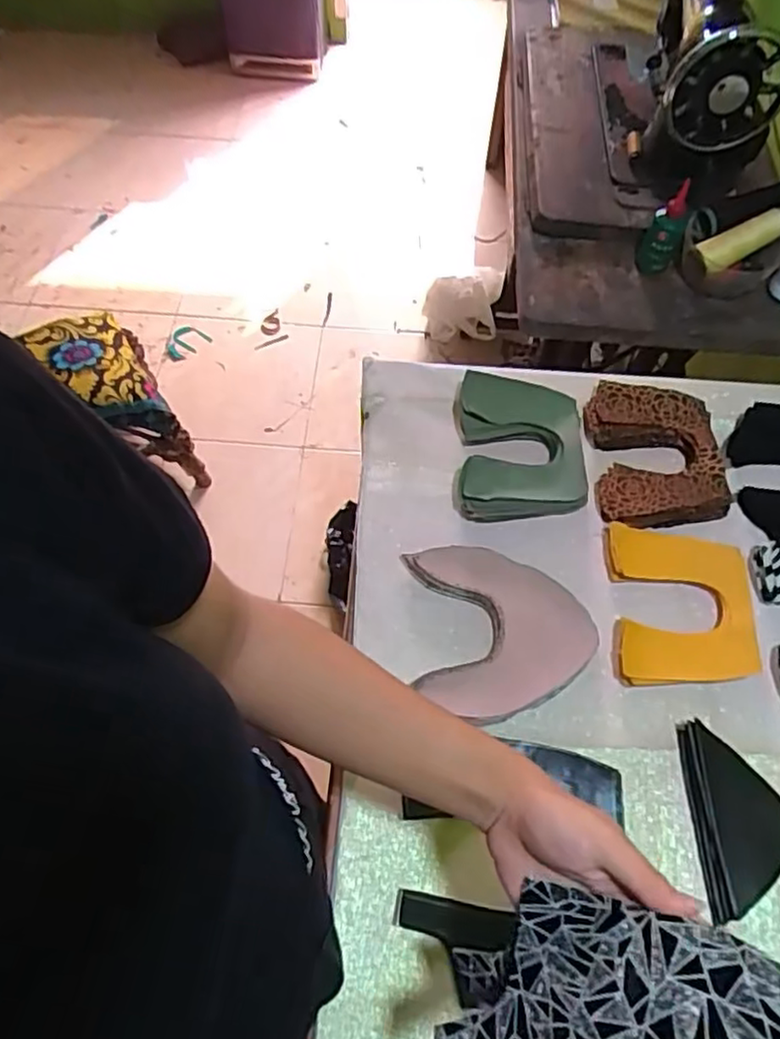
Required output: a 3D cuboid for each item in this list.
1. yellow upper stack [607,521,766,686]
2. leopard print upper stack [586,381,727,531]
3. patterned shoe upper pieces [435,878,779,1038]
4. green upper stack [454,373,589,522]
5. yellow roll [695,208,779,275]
[{"bbox_3d":[0.272,0.082,0.636,0.126,0.026,0.154,5,61,1],"label":"yellow upper stack"},{"bbox_3d":[0.282,-0.070,0.720,0.134,0.036,0.171,-1,61,-2],"label":"leopard print upper stack"},{"bbox_3d":[0.095,0.233,0.308,0.030,0.187,0.101,37,57,-29],"label":"patterned shoe upper pieces"},{"bbox_3d":[0.139,-0.075,0.711,0.133,0.044,0.163,3,61,0],"label":"green upper stack"},{"bbox_3d":[0.438,-0.343,0.836,0.117,0.038,0.035,-25,62,2],"label":"yellow roll"}]

